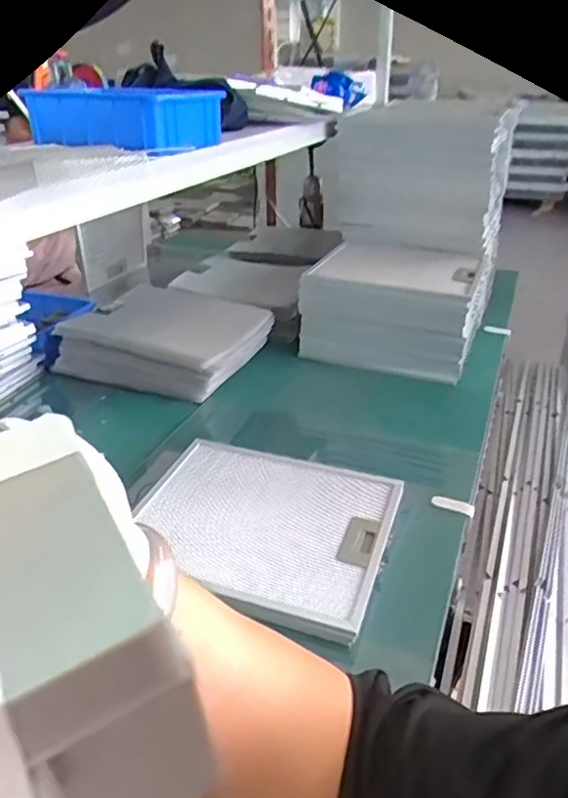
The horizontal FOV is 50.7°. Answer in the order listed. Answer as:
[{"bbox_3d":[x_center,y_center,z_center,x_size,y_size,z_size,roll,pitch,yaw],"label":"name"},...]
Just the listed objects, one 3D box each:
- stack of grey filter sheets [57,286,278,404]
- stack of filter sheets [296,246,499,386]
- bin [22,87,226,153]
[{"bbox_3d":[-0.243,-0.122,1.235,0.379,0.106,0.261,9,31,16],"label":"stack of grey filter sheets"},{"bbox_3d":[0.239,-0.195,1.291,0.337,0.218,0.294,14,32,23],"label":"stack of filter sheets"},{"bbox_3d":[-0.223,-0.404,0.859,0.241,0.068,0.154,14,32,23],"label":"bin"}]

